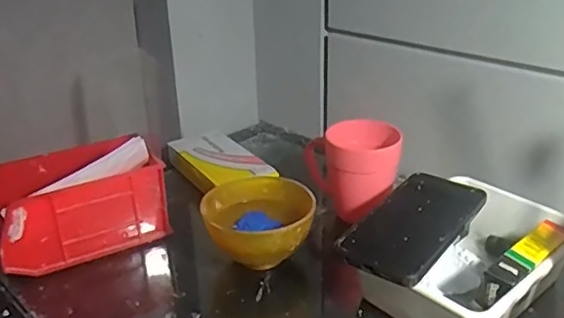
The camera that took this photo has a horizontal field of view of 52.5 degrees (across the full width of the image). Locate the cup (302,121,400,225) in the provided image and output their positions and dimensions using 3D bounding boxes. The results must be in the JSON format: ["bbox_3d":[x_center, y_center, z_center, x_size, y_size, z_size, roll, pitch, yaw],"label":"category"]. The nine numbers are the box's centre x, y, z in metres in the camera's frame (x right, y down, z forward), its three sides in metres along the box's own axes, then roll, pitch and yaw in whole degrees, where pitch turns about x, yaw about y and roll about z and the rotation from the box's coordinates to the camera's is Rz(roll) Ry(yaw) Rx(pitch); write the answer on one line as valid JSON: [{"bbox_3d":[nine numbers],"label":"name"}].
[{"bbox_3d":[0.076,0.010,0.628,0.101,0.088,0.076,1,28,6],"label":"cup"}]

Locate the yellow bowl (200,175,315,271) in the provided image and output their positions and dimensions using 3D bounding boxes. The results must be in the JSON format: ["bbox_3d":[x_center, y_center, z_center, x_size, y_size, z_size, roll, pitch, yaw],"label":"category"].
[{"bbox_3d":[-0.023,0.070,0.585,0.107,0.071,0.114,-2,28,1],"label":"yellow bowl"}]

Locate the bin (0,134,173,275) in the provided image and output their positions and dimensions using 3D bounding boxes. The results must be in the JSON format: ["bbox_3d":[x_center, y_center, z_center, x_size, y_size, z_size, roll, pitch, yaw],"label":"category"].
[{"bbox_3d":[-0.214,0.040,0.603,0.162,0.111,0.093,-16,29,-25],"label":"bin"}]

